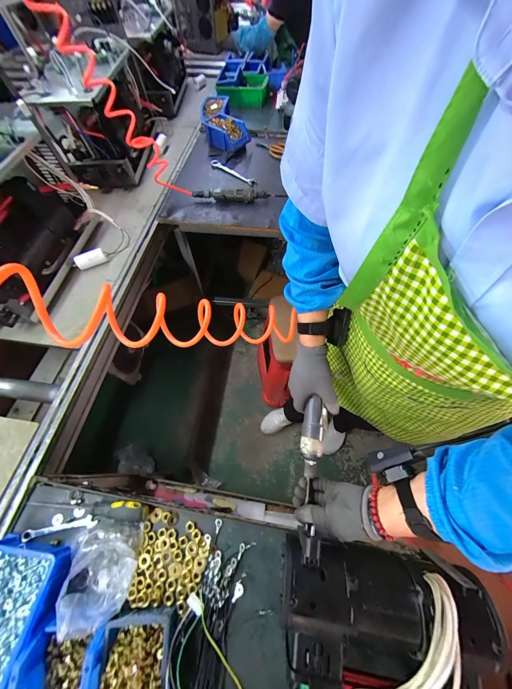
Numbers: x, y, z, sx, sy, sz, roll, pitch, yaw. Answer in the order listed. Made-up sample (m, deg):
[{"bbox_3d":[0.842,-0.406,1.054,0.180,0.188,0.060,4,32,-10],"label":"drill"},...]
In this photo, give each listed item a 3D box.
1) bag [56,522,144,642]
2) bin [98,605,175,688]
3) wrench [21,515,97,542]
[{"bbox_3d":[-0.256,0.370,0.395,0.120,0.076,0.130,-21,65,-9],"label":"bag"},{"bbox_3d":[-0.172,0.485,0.342,0.103,0.057,0.149,-3,63,0],"label":"bin"},{"bbox_3d":[-0.367,0.345,0.452,0.129,0.011,0.020,-12,64,-5],"label":"wrench"}]

